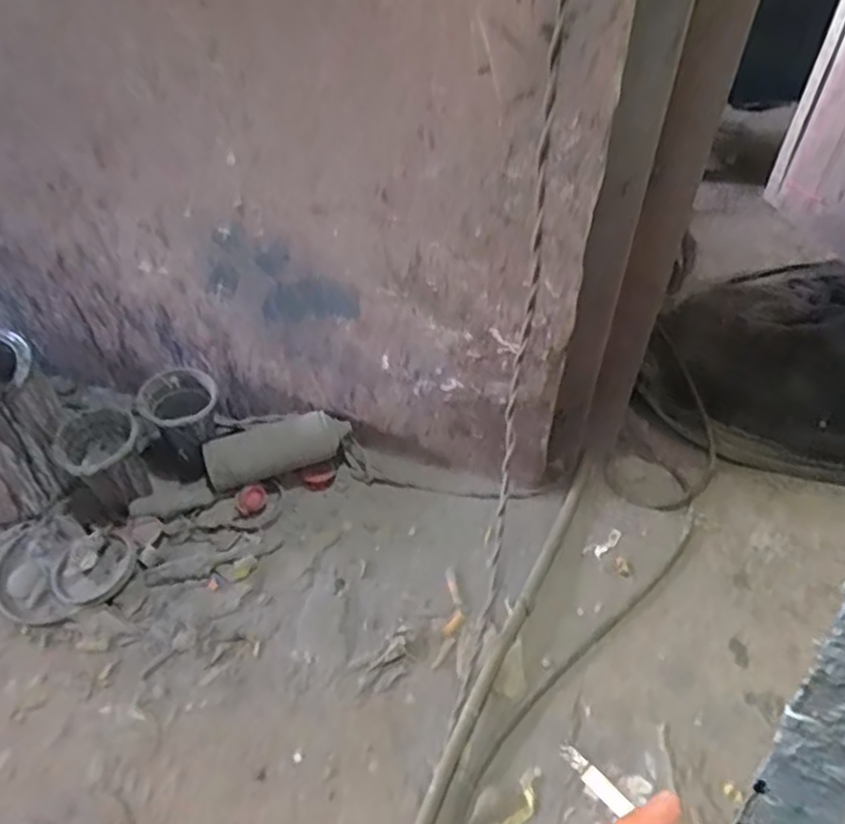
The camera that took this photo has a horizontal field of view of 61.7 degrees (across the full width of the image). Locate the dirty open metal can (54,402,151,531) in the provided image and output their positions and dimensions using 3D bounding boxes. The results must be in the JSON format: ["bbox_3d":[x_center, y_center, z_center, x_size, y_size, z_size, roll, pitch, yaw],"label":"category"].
[{"bbox_3d":[-0.391,0.065,0.861,0.097,0.121,0.099,0,49,0],"label":"dirty open metal can"}]

